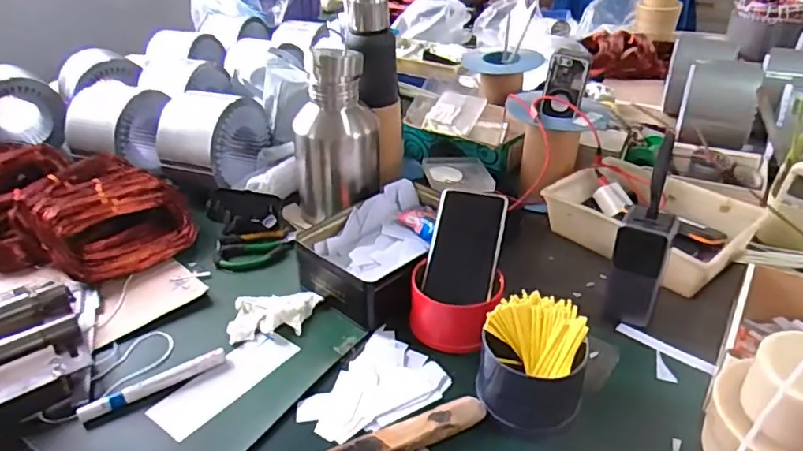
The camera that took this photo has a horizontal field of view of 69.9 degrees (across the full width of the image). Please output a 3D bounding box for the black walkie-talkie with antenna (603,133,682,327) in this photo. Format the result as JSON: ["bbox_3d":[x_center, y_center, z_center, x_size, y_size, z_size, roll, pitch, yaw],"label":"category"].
[{"bbox_3d":[0.265,0.016,0.620,0.057,0.198,0.047,19,39,31],"label":"black walkie-talkie with antenna"}]

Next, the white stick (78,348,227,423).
[{"bbox_3d":[-0.247,0.157,0.577,0.140,0.011,0.018,-22,37,-27],"label":"white stick"}]

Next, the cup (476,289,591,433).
[{"bbox_3d":[0.128,0.132,0.556,0.094,0.088,0.090,-2,33,2],"label":"cup"}]

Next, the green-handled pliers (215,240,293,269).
[{"bbox_3d":[-0.202,0.038,0.773,0.102,0.009,0.058,-3,33,2],"label":"green-handled pliers"}]

